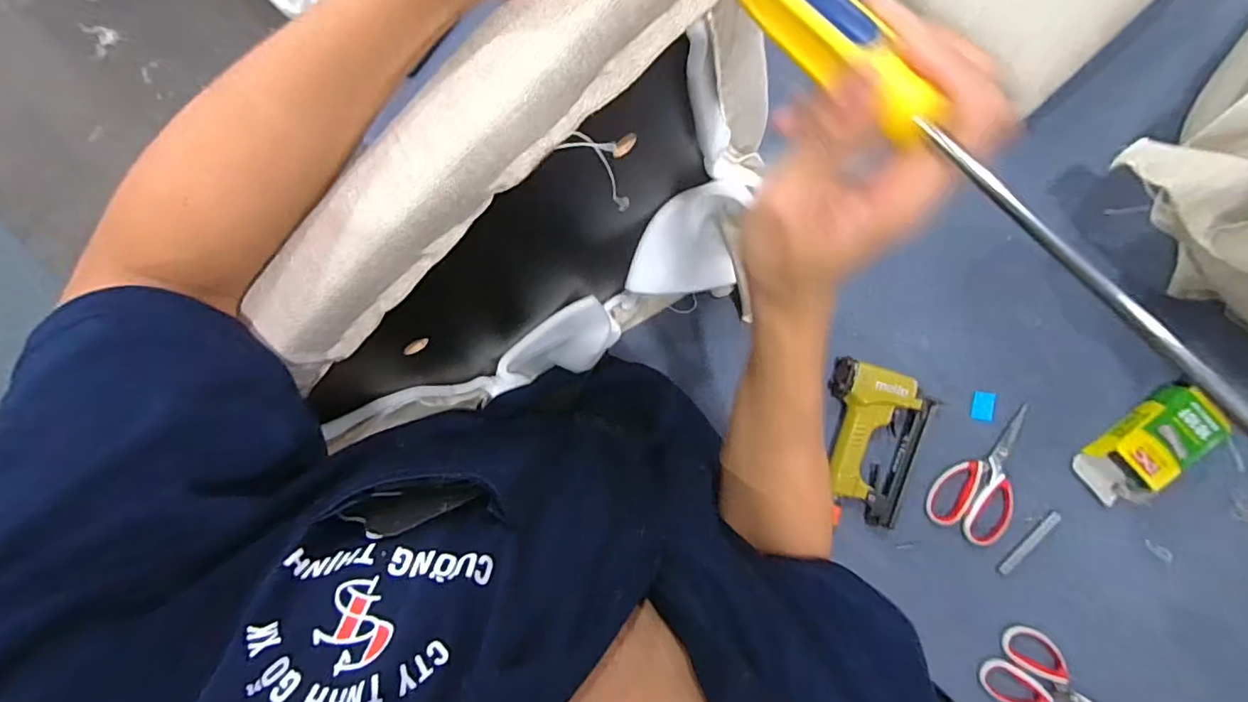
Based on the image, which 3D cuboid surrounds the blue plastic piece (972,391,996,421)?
[{"bbox_3d":[0.468,0.072,0.708,0.027,0.006,0.037,8,94,3],"label":"blue plastic piece"}]

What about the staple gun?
[{"bbox_3d":[0.323,0.122,0.697,0.127,0.041,0.208,8,94,3],"label":"staple gun"}]

